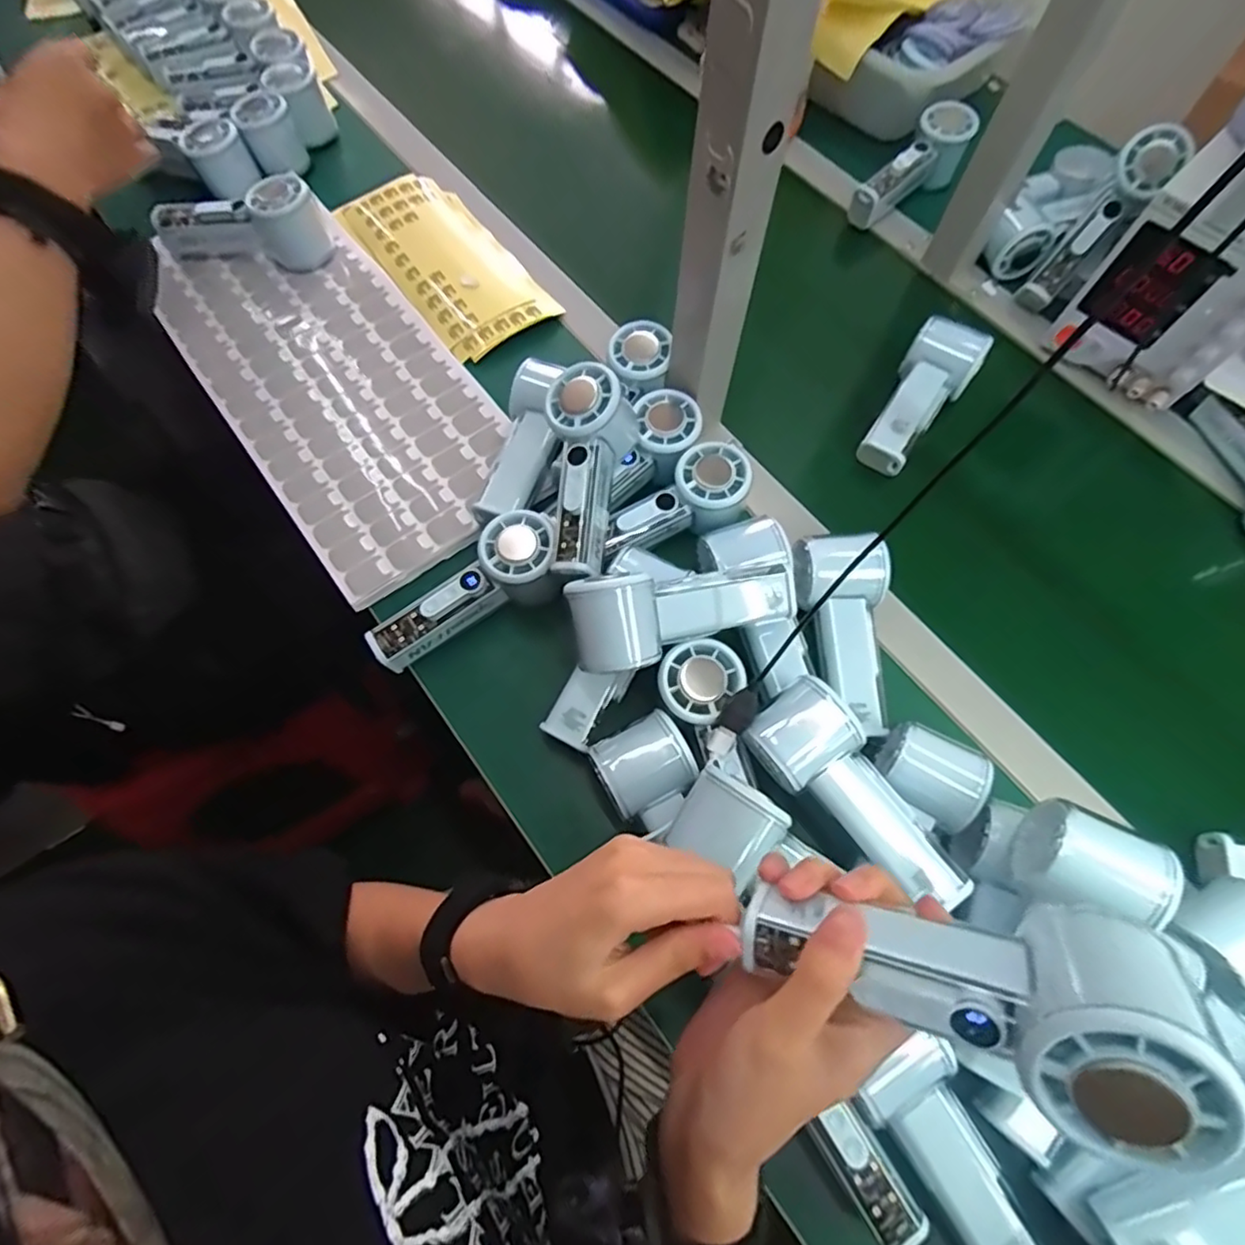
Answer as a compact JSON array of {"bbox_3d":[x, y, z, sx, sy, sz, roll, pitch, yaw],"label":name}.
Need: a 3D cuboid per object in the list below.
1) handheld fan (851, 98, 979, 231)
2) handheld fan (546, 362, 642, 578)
[{"bbox_3d":[0.301,-0.477,0.668,0.159,0.059,0.053,-41,72,0],"label":"handheld fan"},{"bbox_3d":[-0.025,-0.104,0.460,0.060,0.055,0.149,5,82,3],"label":"handheld fan"}]

